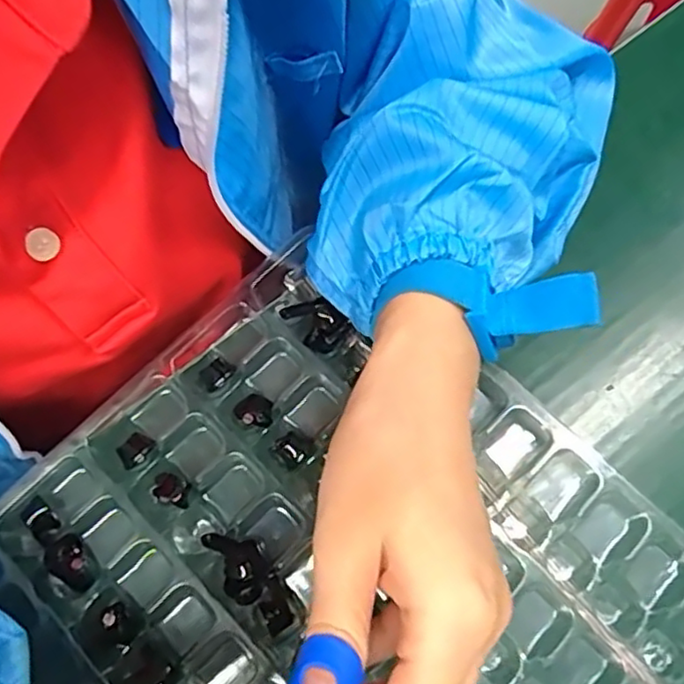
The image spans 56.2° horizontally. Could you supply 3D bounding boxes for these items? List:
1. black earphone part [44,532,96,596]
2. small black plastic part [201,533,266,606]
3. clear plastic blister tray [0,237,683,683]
[{"bbox_3d":[-0.112,0.092,0.264,0.014,0.010,0.023,-27,71,-8],"label":"black earphone part"},{"bbox_3d":[-0.042,0.089,0.261,0.020,0.012,0.033,-31,72,-9],"label":"small black plastic part"},{"bbox_3d":[-0.005,0.106,0.262,0.236,0.030,0.255,-40,73,-12],"label":"clear plastic blister tray"}]

